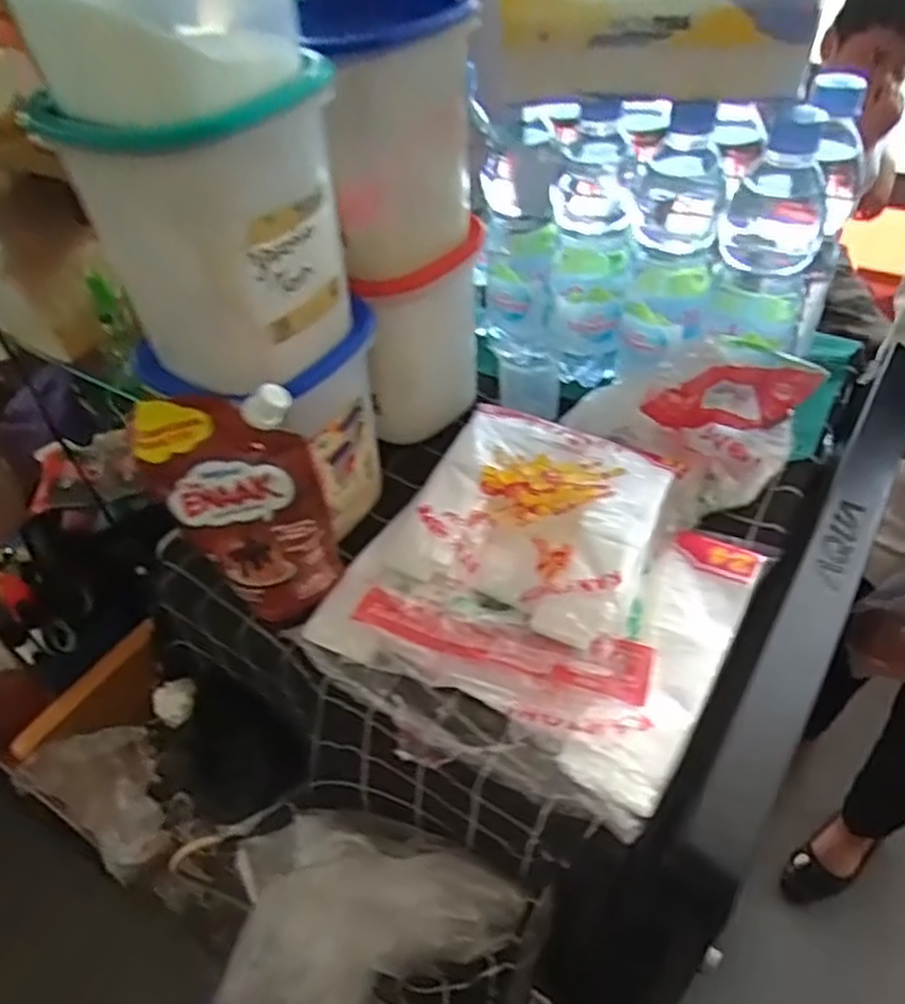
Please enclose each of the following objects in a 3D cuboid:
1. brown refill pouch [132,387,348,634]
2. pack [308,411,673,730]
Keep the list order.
[{"bbox_3d":[-0.129,0.009,0.463,0.096,0.161,0.032,1,46,7],"label":"brown refill pouch"},{"bbox_3d":[0.045,0.027,0.509,0.203,0.039,0.225,14,49,20],"label":"pack"}]

